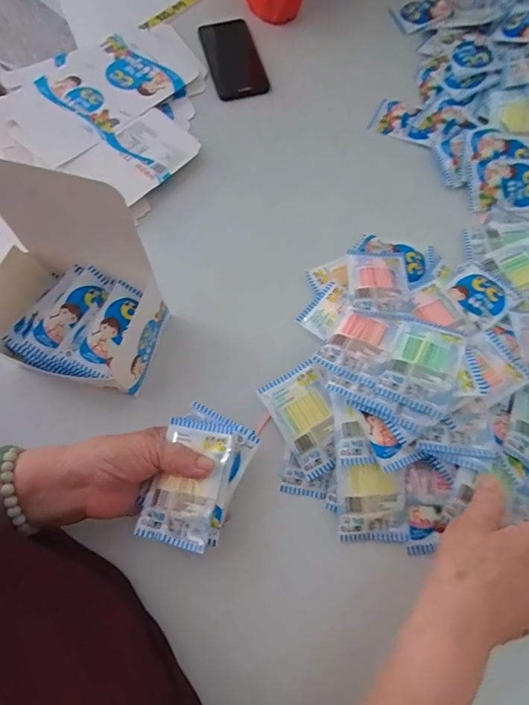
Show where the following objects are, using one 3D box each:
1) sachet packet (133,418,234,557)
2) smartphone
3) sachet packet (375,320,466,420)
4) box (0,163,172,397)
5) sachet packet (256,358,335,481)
[{"bbox_3d":[-0.067,0.111,0.368,0.062,0.015,0.104,13,70,6],"label":"sachet packet"},{"bbox_3d":[-0.050,-0.445,0.627,0.075,0.008,0.170,-15,70,-5],"label":"smartphone"},{"bbox_3d":[0.150,0.009,0.397,0.062,0.021,0.093,23,71,9],"label":"sachet packet"},{"bbox_3d":[-0.187,-0.055,0.379,0.144,0.165,0.123,15,70,7],"label":"box"},{"bbox_3d":[0.045,0.066,0.420,0.064,0.009,0.103,-33,73,2],"label":"sachet packet"}]

